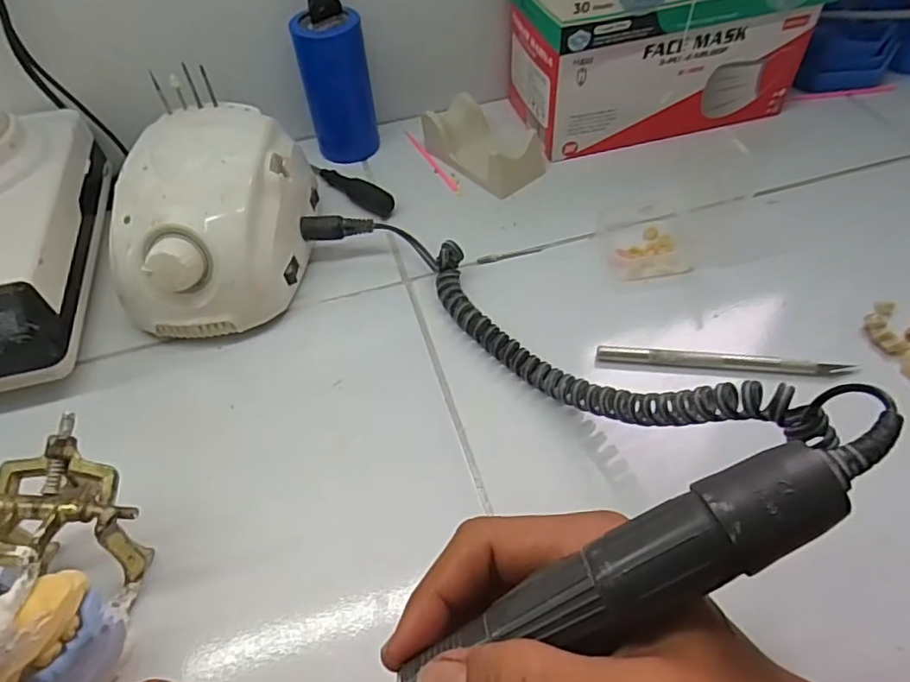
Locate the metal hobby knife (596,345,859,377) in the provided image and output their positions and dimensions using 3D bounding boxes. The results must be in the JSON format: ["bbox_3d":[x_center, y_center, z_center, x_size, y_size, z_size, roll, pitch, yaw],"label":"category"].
[{"bbox_3d":[0.146,0.011,0.329,0.129,0.010,0.009,5,53,8],"label":"metal hobby knife"}]

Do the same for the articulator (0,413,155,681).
[{"bbox_3d":[-0.164,0.096,0.244,0.066,0.079,0.111,-12,52,-6],"label":"articulator"}]

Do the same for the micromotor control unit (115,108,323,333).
[{"bbox_3d":[-0.150,-0.074,0.383,0.097,0.083,0.134,-1,52,3],"label":"micromotor control unit"}]

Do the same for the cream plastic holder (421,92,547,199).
[{"bbox_3d":[0.022,-0.154,0.469,0.053,0.033,0.090,-35,58,-21],"label":"cream plastic holder"}]

